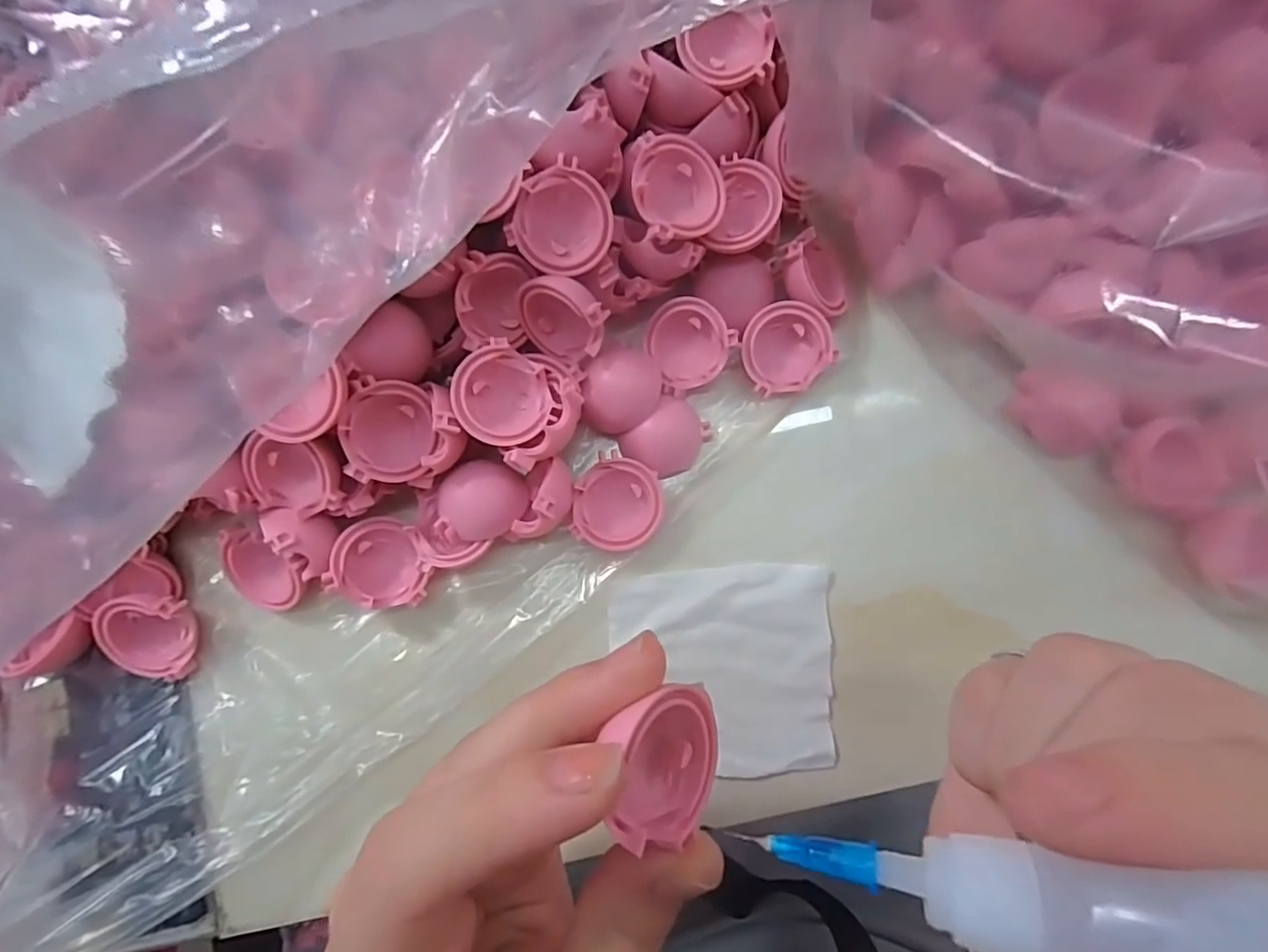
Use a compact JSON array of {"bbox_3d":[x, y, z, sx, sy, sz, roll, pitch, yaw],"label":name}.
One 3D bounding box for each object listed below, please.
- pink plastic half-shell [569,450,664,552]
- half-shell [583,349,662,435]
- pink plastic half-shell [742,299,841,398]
[{"bbox_3d":[-0.005,0.010,0.194,0.028,0.014,0.029,0,83,2],"label":"pink plastic half-shell"},{"bbox_3d":[-0.004,-0.029,0.193,0.028,0.012,0.025,-34,84,-3],"label":"half-shell"},{"bbox_3d":[0.051,-0.043,0.196,0.029,0.011,0.029,-25,104,-2],"label":"pink plastic half-shell"}]

